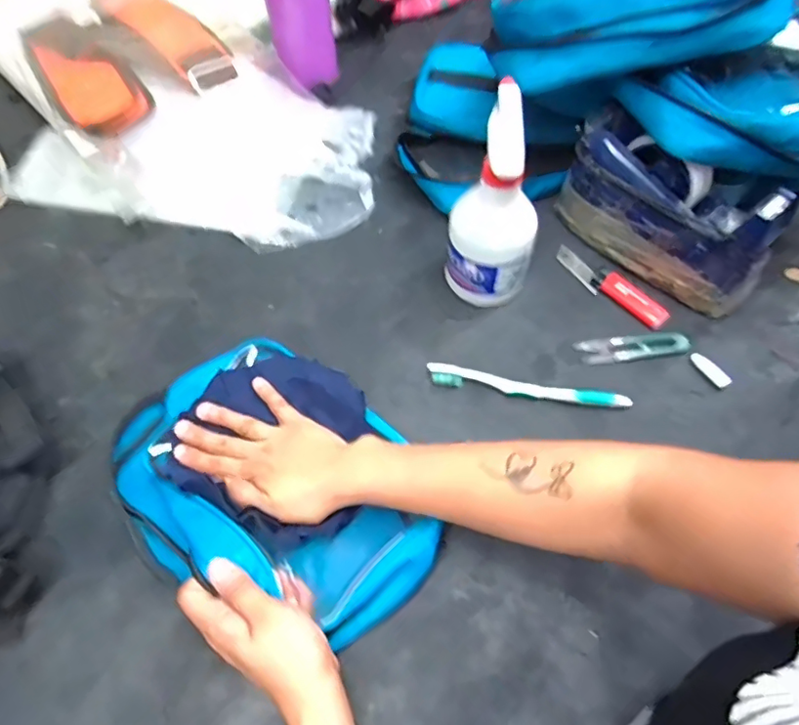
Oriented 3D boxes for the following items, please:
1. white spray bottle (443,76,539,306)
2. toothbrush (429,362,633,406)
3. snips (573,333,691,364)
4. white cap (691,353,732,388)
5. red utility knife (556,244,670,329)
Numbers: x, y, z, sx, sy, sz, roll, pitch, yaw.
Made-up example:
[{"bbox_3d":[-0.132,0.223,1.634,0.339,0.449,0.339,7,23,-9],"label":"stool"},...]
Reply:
[{"bbox_3d":[0.089,-0.140,0.495,0.081,0.177,0.088,10,62,6],"label":"white spray bottle"},{"bbox_3d":[0.115,0.024,0.496,0.177,0.010,0.019,11,62,7],"label":"toothbrush"},{"bbox_3d":[0.221,-0.015,0.520,0.100,0.011,0.027,-6,62,-3],"label":"snips"},{"bbox_3d":[0.286,0.007,0.504,0.011,0.010,0.039,-39,68,-19],"label":"white cap"},{"bbox_3d":[0.213,-0.083,0.554,0.025,0.012,0.129,-39,68,-19],"label":"red utility knife"}]

